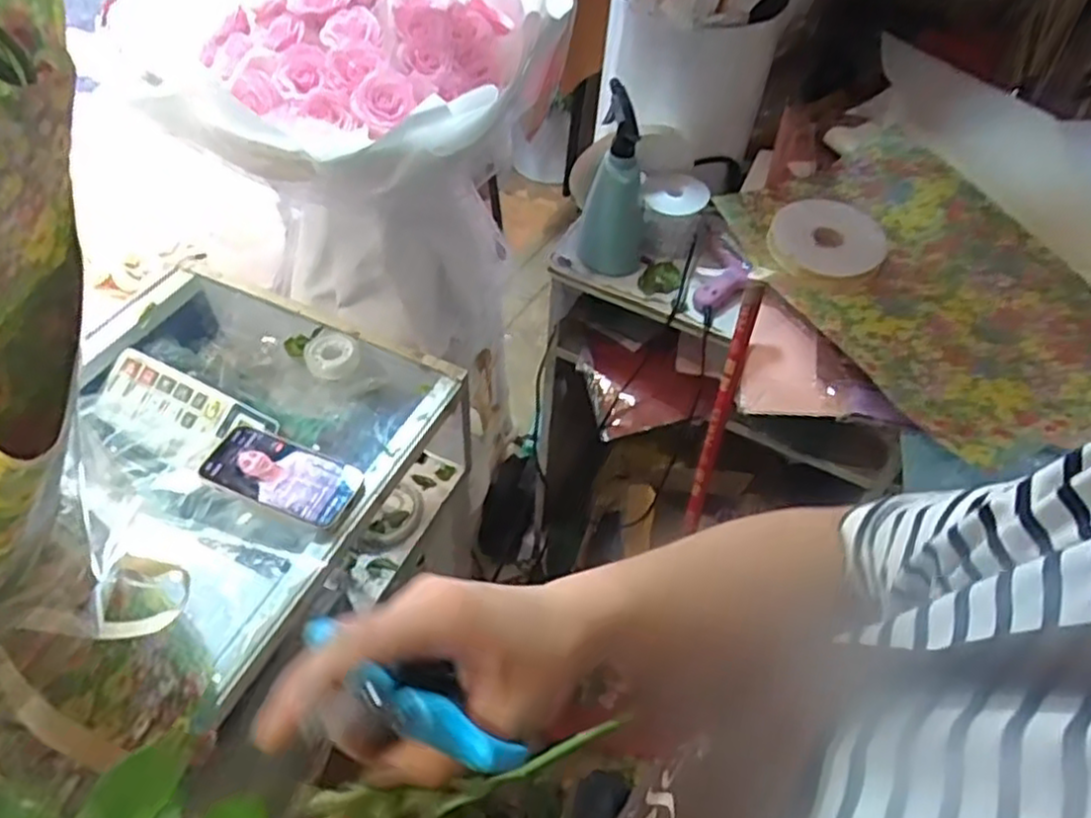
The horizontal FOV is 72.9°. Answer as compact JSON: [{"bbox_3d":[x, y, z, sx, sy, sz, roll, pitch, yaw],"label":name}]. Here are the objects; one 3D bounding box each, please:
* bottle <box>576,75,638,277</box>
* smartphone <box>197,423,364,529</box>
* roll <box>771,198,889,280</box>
[{"bbox_3d":[0.094,-0.284,0.954,0.086,0.217,0.097,10,50,5],"label":"bottle"},{"bbox_3d":[-0.254,0.062,0.708,0.145,0.015,0.074,17,51,10],"label":"smartphone"},{"bbox_3d":[0.377,-0.228,0.984,0.140,0.023,0.168,30,54,20],"label":"roll"}]

